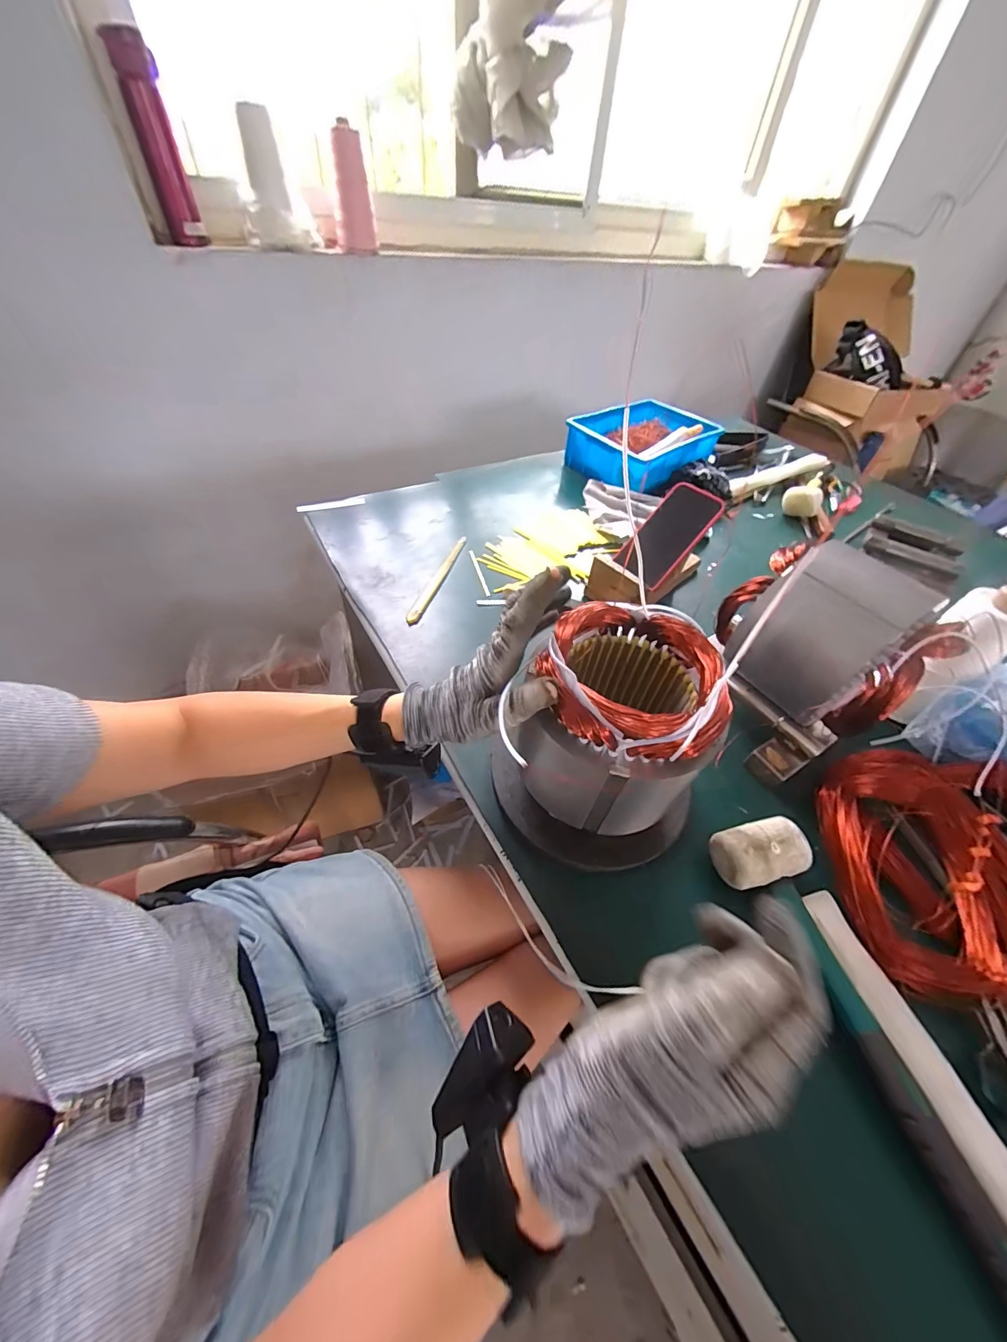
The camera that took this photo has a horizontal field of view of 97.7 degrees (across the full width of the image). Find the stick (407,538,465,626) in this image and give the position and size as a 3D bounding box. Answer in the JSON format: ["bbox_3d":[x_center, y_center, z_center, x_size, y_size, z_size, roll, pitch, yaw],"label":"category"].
[{"bbox_3d":[-0.092,-0.138,0.643,0.014,0.005,0.208,15,49,8],"label":"stick"}]

